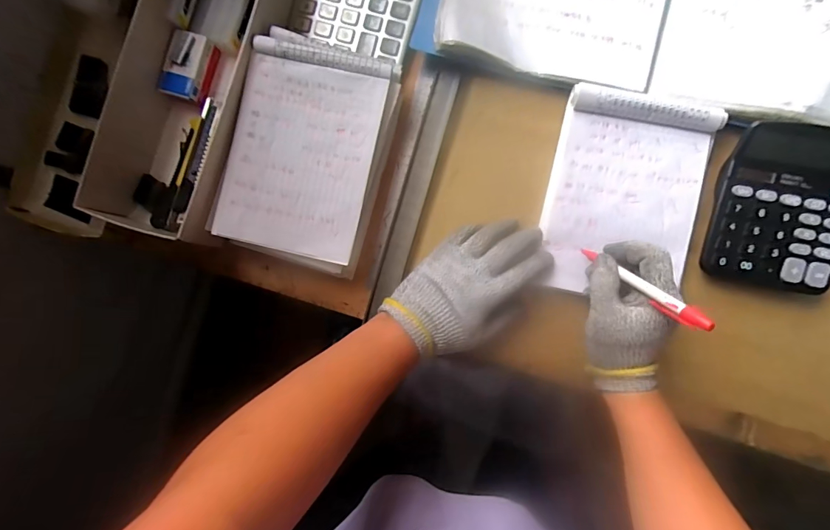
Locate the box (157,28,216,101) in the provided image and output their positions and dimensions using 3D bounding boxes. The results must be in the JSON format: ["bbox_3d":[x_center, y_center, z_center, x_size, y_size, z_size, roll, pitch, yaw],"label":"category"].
[{"bbox_3d":[-0.250,-0.217,0.450,0.036,0.020,0.070,16,91,5],"label":"box"}]

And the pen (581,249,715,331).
[{"bbox_3d":[0.186,0.017,0.341,0.014,0.124,0.008,-44,125,4],"label":"pen"}]

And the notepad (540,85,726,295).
[{"bbox_3d":[0.206,-0.069,0.407,0.141,0.016,0.201,14,91,5],"label":"notepad"}]

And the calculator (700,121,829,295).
[{"bbox_3d":[0.344,-0.054,0.387,0.119,0.030,0.150,12,91,5],"label":"calculator"}]

